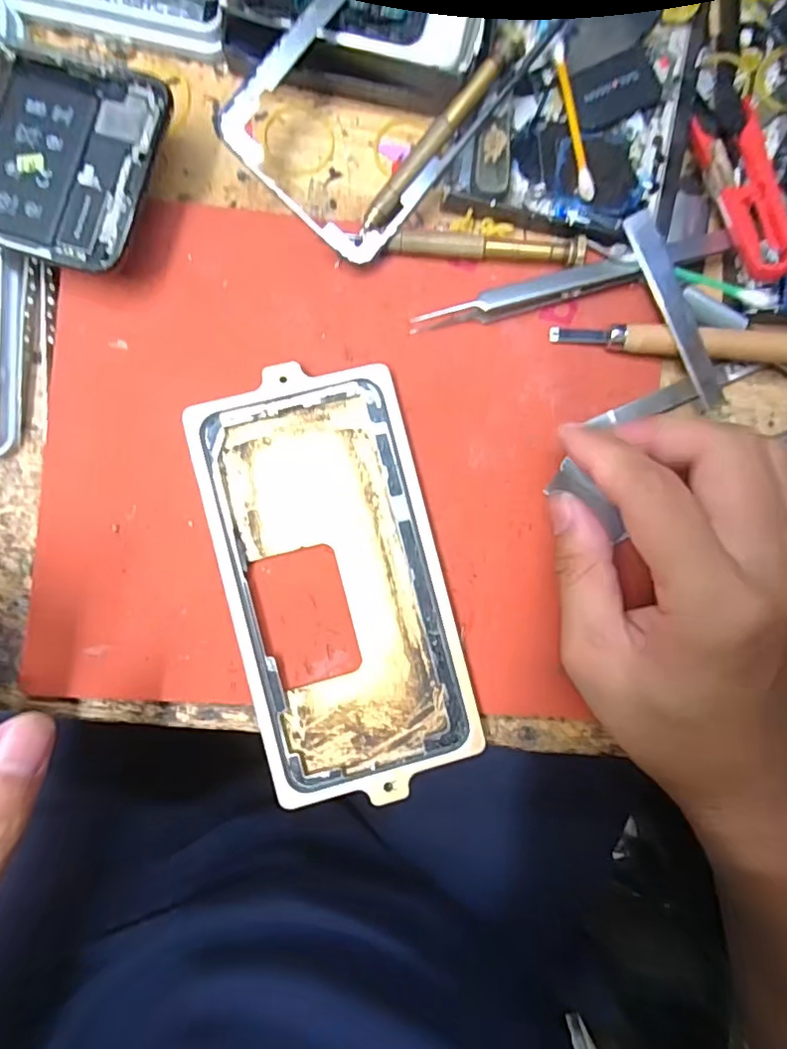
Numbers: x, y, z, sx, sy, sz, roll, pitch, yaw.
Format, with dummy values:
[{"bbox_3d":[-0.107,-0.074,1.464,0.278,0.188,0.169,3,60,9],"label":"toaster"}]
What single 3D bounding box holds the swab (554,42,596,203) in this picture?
[{"bbox_3d":[0.076,-0.171,0.247,0.006,0.006,0.066,-13,91,-5],"label":"swab"}]

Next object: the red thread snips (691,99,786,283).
[{"bbox_3d":[0.145,-0.136,0.237,0.022,0.012,0.077,-11,79,-5],"label":"red thread snips"}]

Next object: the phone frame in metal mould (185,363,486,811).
[{"bbox_3d":[-0.022,0.023,0.236,0.087,0.013,0.165,-14,91,-5],"label":"phone frame in metal mould"}]

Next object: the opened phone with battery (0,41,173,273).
[{"bbox_3d":[-0.161,-0.149,0.220,0.147,0.005,0.074,18,90,3],"label":"opened phone with battery"}]

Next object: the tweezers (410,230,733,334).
[{"bbox_3d":[0.076,-0.103,0.243,0.138,0.015,0.011,-18,91,-4],"label":"tweezers"}]

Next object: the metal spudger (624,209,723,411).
[{"bbox_3d":[0.116,-0.088,0.238,0.011,0.004,0.084,-25,94,4],"label":"metal spudger"}]

